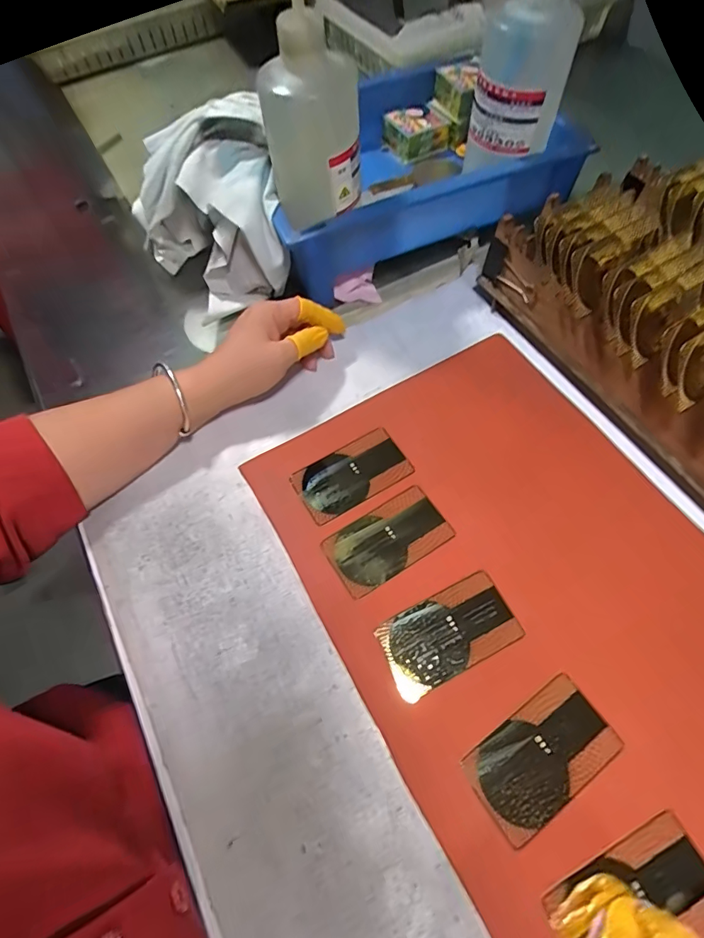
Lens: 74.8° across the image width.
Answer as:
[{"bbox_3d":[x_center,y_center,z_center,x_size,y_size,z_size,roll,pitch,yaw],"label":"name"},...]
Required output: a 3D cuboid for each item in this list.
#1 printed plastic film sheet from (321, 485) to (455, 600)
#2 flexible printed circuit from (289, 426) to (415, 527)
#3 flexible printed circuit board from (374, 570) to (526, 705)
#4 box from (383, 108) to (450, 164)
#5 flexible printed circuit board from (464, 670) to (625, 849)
[{"bbox_3d":[0.025,0.050,0.325,0.084,0.004,0.048,-30,64,-13],"label":"printed plastic film sheet"},{"bbox_3d":[0.000,0.004,0.351,0.085,0.004,0.048,-29,63,-13],"label":"flexible printed circuit"},{"bbox_3d":[0.062,0.105,0.295,0.086,0.004,0.048,-26,63,-11],"label":"flexible printed circuit board"},{"bbox_3d":[0.068,-0.358,0.491,0.064,0.033,0.039,-24,63,-10],"label":"box"},{"bbox_3d":[0.109,0.164,0.263,0.083,0.004,0.048,-32,65,-14],"label":"flexible printed circuit board"}]

